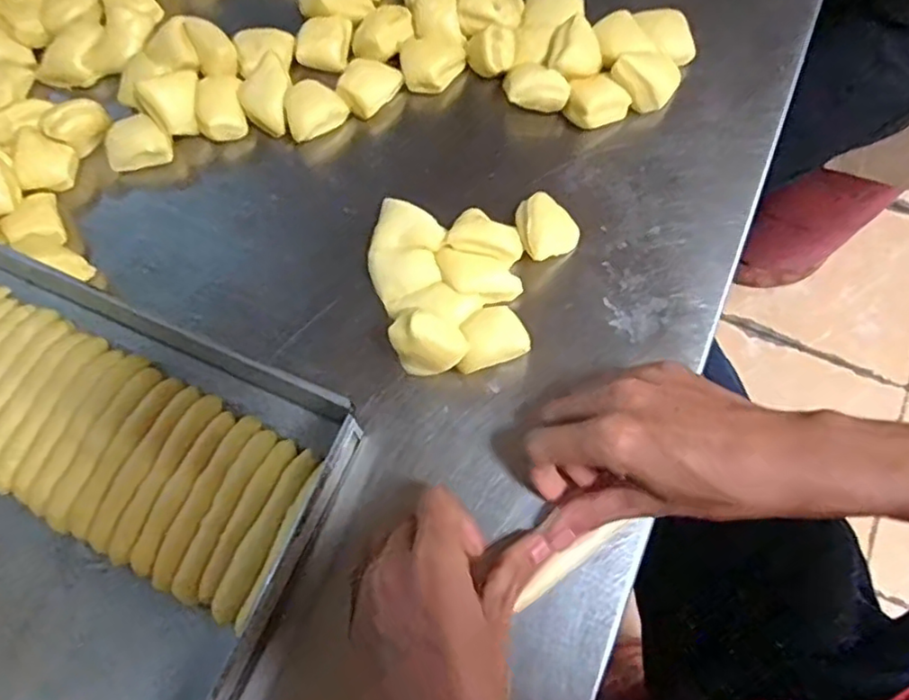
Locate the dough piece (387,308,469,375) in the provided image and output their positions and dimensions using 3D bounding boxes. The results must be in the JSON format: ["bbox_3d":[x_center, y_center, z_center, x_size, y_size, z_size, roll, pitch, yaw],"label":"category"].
[{"bbox_3d":[-0.017,-0.002,0.396,0.043,0.039,0.038,-29,70,-8],"label":"dough piece"}]

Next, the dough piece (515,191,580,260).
[{"bbox_3d":[0.062,-0.083,0.431,0.040,0.024,0.044,-1,71,2],"label":"dough piece"}]

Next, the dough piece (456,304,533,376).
[{"bbox_3d":[0.022,-0.007,0.402,0.046,0.024,0.035,-19,71,-4],"label":"dough piece"}]

